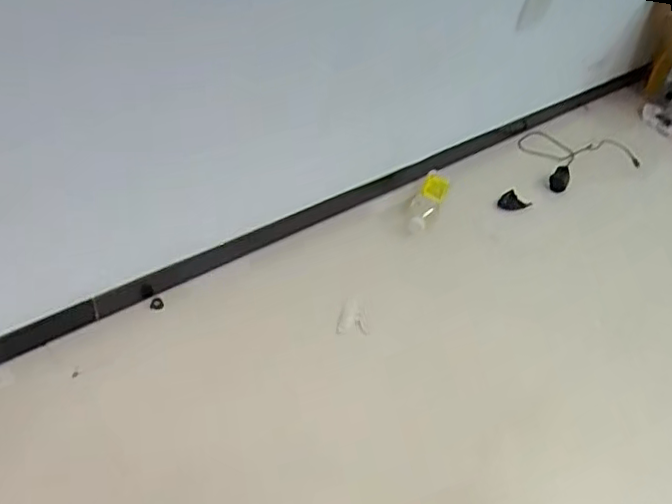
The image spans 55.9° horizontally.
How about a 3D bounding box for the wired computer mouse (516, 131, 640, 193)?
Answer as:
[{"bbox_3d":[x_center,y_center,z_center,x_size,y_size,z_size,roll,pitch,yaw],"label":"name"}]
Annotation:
[{"bbox_3d":[0.583,-0.244,1.534,0.318,0.037,0.184,-19,48,-27],"label":"wired computer mouse"}]

